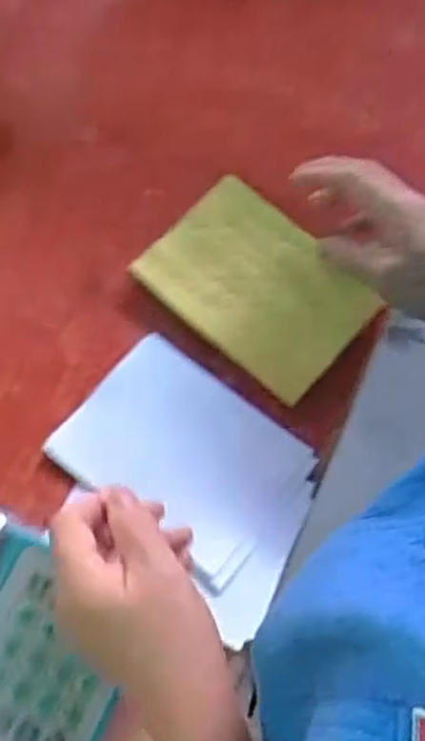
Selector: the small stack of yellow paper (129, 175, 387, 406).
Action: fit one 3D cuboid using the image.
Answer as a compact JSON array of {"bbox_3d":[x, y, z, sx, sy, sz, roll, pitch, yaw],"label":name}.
[{"bbox_3d":[0.033,-0.065,0.569,0.159,0.015,0.111,41,83,13],"label":"small stack of yellow paper"}]

